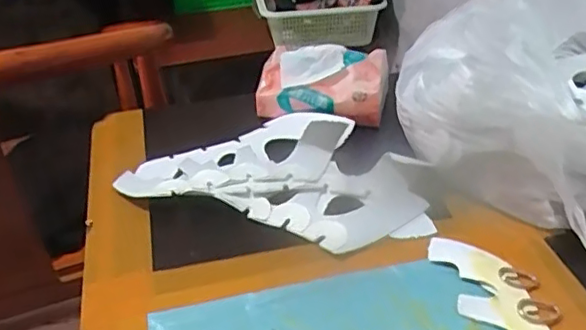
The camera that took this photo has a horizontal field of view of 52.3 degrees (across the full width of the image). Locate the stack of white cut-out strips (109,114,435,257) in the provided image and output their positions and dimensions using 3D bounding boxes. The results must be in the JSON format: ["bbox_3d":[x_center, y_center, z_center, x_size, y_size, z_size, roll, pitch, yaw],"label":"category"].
[{"bbox_3d":[-0.006,-0.002,0.560,0.270,0.029,0.167,11,36,20],"label":"stack of white cut-out strips"}]

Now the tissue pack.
[{"bbox_3d":[0.033,-0.094,0.655,0.136,0.060,0.094,4,34,10],"label":"tissue pack"}]

